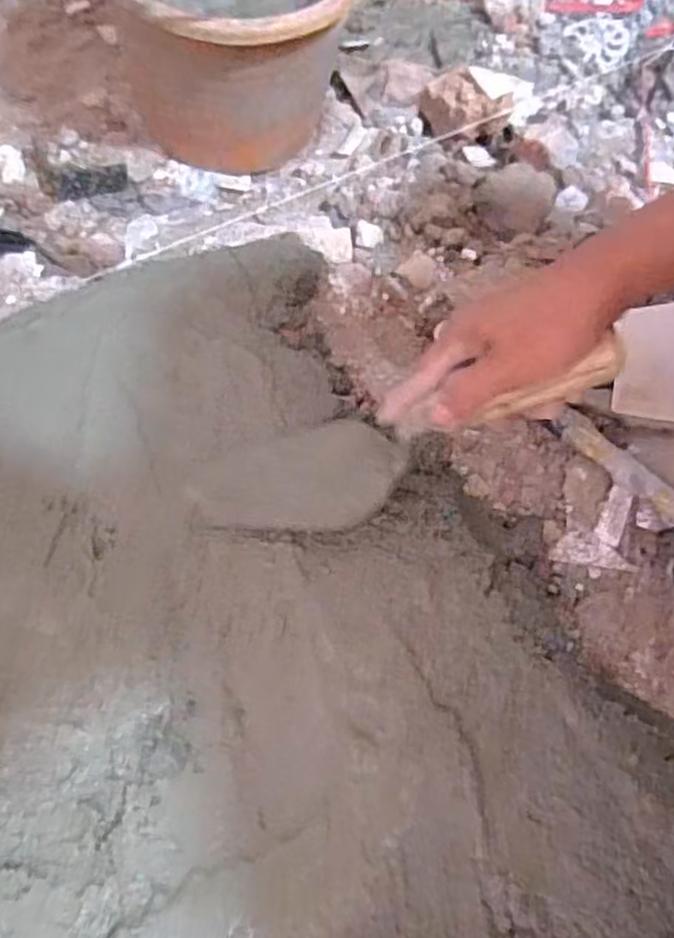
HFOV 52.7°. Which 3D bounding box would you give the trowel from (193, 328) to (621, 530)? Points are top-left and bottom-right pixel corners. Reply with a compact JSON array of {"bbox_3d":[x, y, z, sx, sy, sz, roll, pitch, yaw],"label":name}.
[{"bbox_3d":[0.035,-0.015,0.439,0.281,0.036,0.084,-16,57,21],"label":"trowel"}]

